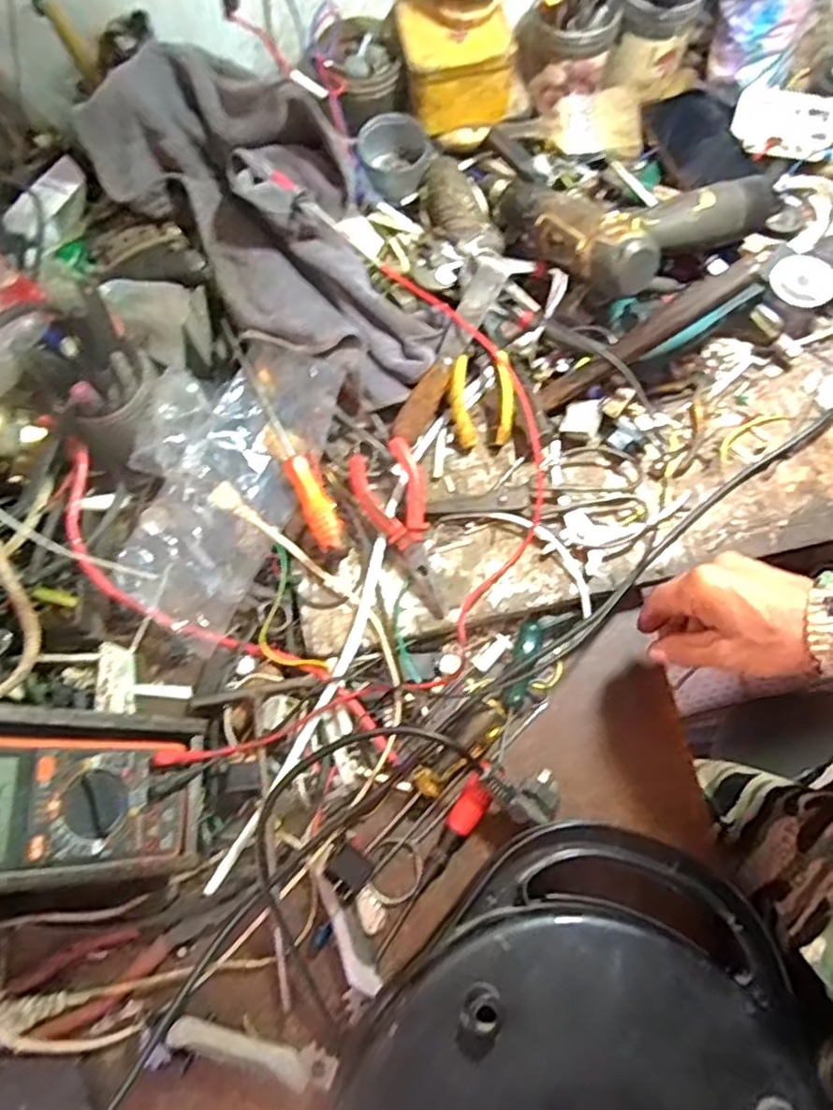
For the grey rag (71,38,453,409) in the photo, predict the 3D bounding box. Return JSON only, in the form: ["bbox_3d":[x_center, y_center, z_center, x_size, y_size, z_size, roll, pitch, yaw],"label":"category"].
[{"bbox_3d":[-0.110,-0.273,0.558,0.160,0.083,0.335,-44,95,-11],"label":"grey rag"}]

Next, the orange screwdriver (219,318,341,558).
[{"bbox_3d":[-0.111,-0.104,0.567,0.026,0.026,0.227,-25,77,-7],"label":"orange screwdriver"}]

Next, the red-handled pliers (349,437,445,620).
[{"bbox_3d":[-0.007,-0.022,0.547,0.050,0.028,0.145,-19,76,-6],"label":"red-handled pliers"}]

